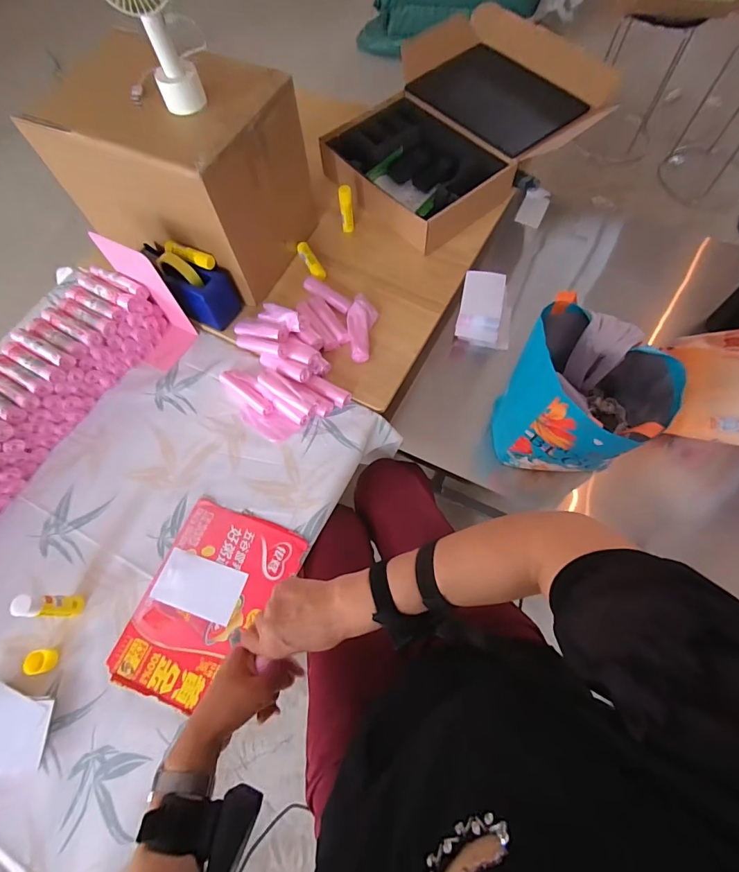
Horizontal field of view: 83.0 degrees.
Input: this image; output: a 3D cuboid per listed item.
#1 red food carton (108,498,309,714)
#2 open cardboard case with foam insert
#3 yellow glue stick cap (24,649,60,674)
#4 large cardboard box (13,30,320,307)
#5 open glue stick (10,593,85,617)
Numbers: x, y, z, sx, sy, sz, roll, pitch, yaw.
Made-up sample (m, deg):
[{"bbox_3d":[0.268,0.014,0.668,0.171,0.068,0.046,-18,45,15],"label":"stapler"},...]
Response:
[{"bbox_3d":[-0.243,0.255,0.644,0.198,0.012,0.282,19,67,11],"label":"red food carton"},{"bbox_3d":[0.241,-0.722,0.973,0.652,0.157,0.475,-40,71,-14],"label":"open cardboard case with foam insert"},{"bbox_3d":[-0.470,0.323,0.598,0.031,0.025,0.030,-1,66,2],"label":"yellow glue stick cap"},{"bbox_3d":[-0.346,-0.493,0.796,0.383,0.279,0.267,21,69,11],"label":"large cardboard box"},{"bbox_3d":[-0.452,0.242,0.594,0.025,0.106,0.030,-1,66,2],"label":"open glue stick"}]

